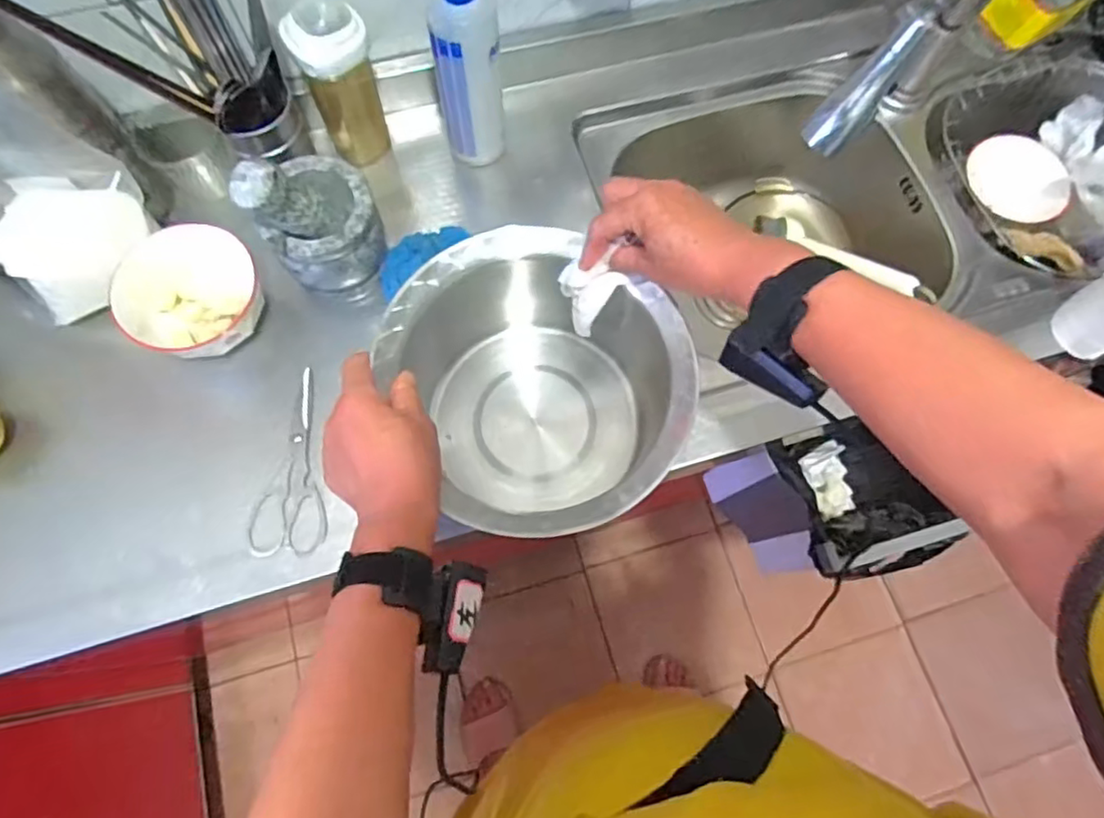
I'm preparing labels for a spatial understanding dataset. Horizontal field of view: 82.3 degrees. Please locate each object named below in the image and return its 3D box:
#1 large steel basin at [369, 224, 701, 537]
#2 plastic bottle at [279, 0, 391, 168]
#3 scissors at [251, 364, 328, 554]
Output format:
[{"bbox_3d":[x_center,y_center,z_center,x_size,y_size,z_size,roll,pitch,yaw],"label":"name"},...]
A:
[{"bbox_3d":[-0.005,-0.012,0.545,0.216,0.145,0.236,1,72,-2],"label":"large steel basin"},{"bbox_3d":[-0.203,-0.316,0.612,0.066,0.170,0.069,-16,73,-7],"label":"plastic bottle"},{"bbox_3d":[-0.247,0.048,0.577,0.065,0.007,0.169,-10,72,-5],"label":"scissors"}]

